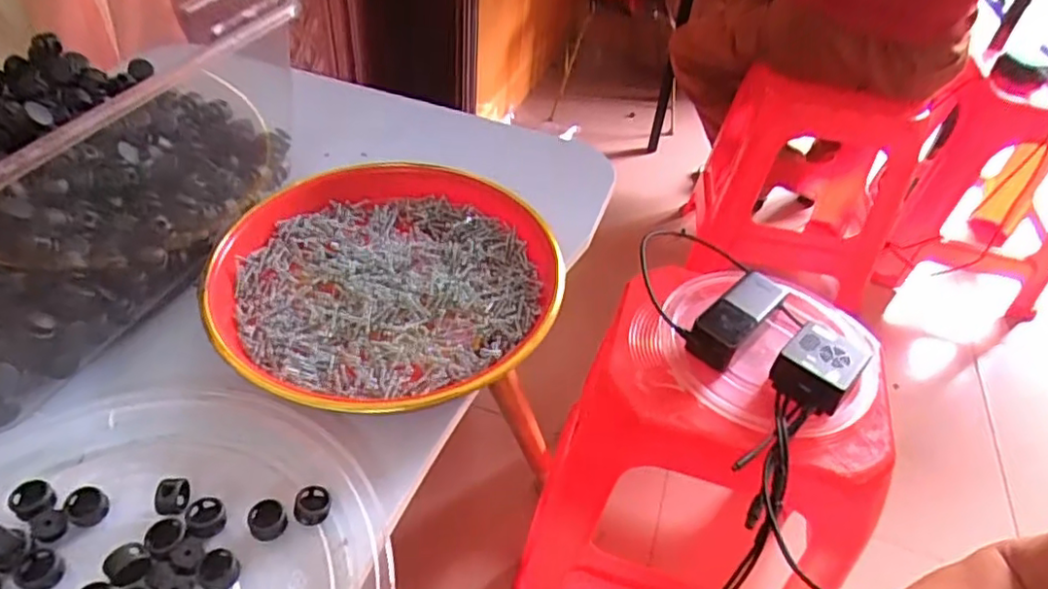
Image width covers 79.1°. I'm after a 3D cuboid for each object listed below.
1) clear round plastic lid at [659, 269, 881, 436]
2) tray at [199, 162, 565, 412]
[{"bbox_3d":[0.282,0.051,0.716,0.237,0.054,0.220,12,44,6],"label":"clear round plastic lid"},{"bbox_3d":[-0.086,-0.011,0.415,0.212,0.031,0.211,2,44,-5],"label":"tray"}]

